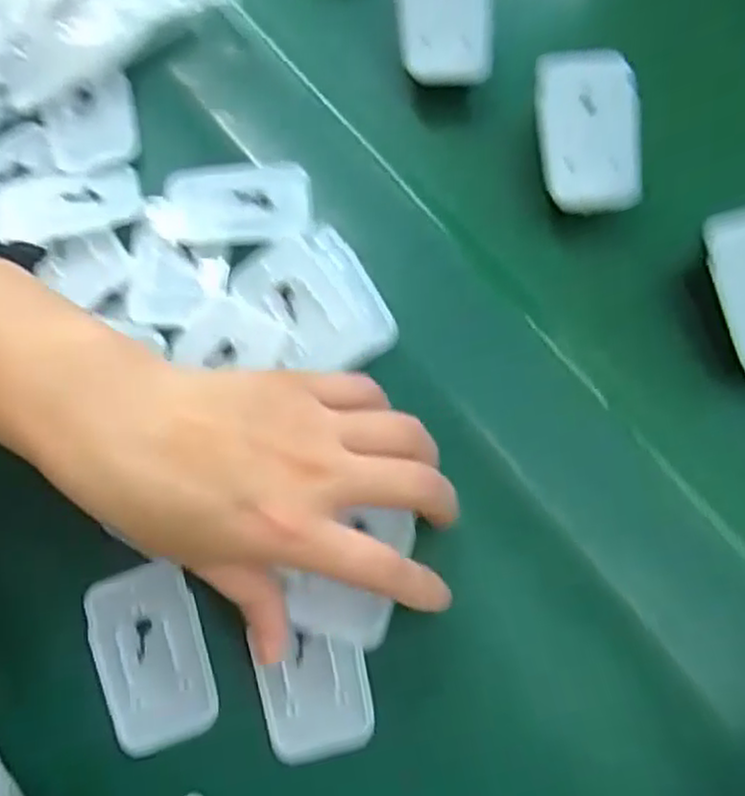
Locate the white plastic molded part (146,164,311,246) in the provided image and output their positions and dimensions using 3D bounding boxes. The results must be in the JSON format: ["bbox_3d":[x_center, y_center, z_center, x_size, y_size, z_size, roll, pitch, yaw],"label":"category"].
[{"bbox_3d":[-0.070,-0.096,0.350,0.078,0.008,0.046,-3,73,1],"label":"white plastic molded part"}]

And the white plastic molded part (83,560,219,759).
[{"bbox_3d":[-0.093,0.108,0.300,0.045,0.010,0.071,-19,74,-4],"label":"white plastic molded part"}]

